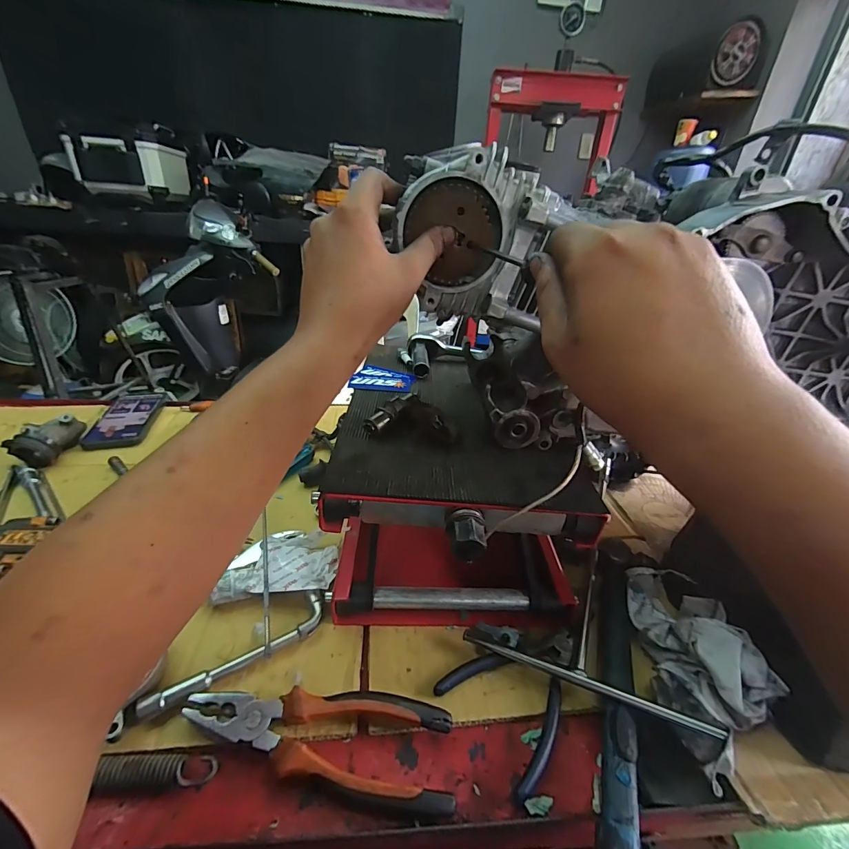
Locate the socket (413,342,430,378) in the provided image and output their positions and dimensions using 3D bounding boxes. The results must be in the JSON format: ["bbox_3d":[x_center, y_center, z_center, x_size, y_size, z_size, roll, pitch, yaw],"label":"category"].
[{"bbox_3d":[-0.005,-0.089,0.511,0.020,0.016,0.069,1,43,-4],"label":"socket"}]

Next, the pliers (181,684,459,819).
[{"bbox_3d":[-0.078,0.225,0.284,0.196,0.025,0.068,6,30,5],"label":"pliers"}]

